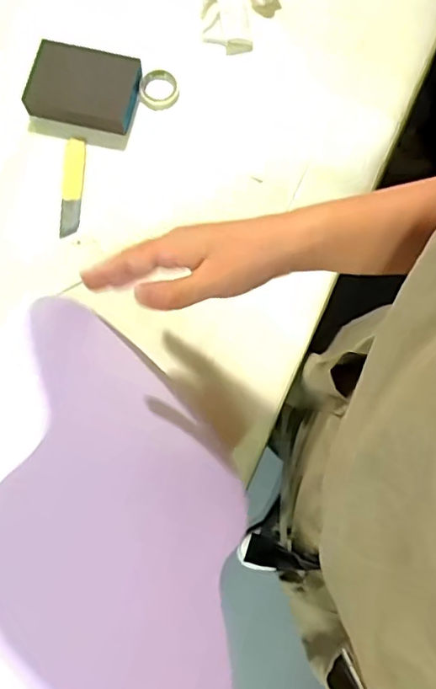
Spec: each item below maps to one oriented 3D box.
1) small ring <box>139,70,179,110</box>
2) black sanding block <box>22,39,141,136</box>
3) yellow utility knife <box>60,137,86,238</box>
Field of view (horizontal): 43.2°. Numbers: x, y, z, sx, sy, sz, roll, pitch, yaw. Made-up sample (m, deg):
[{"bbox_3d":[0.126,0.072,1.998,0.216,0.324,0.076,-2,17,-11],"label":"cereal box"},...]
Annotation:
[{"bbox_3d":[-0.058,-0.252,0.549,0.039,0.015,0.038,0,78,-1],"label":"small ring"},{"bbox_3d":[-0.129,-0.248,0.533,0.099,0.028,0.071,11,78,2],"label":"black sanding block"},{"bbox_3d":[-0.139,-0.151,0.525,0.019,0.007,0.099,1,78,0],"label":"yellow utility knife"}]

